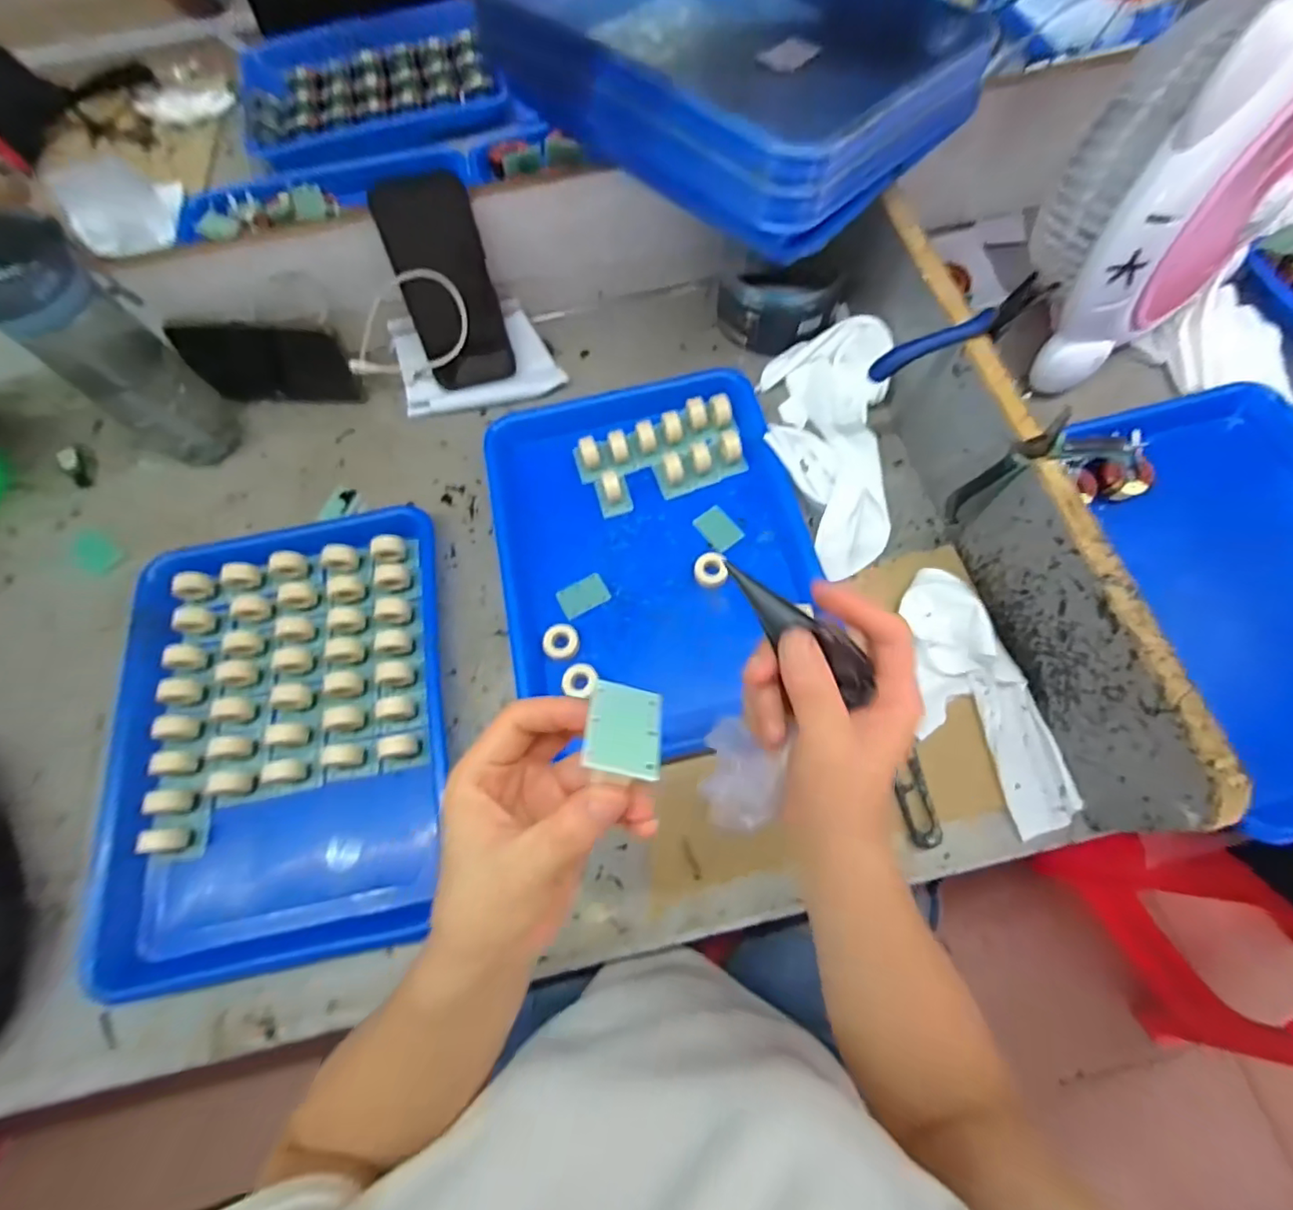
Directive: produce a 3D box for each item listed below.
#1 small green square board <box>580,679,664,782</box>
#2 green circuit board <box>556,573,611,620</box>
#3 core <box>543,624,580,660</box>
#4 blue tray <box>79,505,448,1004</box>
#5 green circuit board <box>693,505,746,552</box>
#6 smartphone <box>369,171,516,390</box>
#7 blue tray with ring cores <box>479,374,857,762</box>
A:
[{"bbox_3d":[-0.008,0.044,0.206,0.027,0.004,0.038,16,41,-10],"label":"small green square board"},{"bbox_3d":[-0.053,-0.008,0.480,0.041,0.004,0.028,-29,70,-8],"label":"green circuit board"},{"bbox_3d":[-0.069,0.030,0.458,0.029,0.014,0.029,-1,69,3],"label":"core"},{"bbox_3d":[-0.280,0.096,0.448,0.243,0.044,0.329,-10,69,-1],"label":"blue tray"},{"bbox_3d":[0.063,-0.067,0.496,0.030,0.004,0.039,-38,72,-11],"label":"green circuit board"},{"bbox_3d":[-0.179,-0.286,0.516,0.080,0.165,0.014,-16,40,-3],"label":"smartphone"},{"bbox_3d":[0.003,-0.053,0.481,0.246,0.031,0.319,-14,69,-2],"label":"blue tray with ring cores"}]

